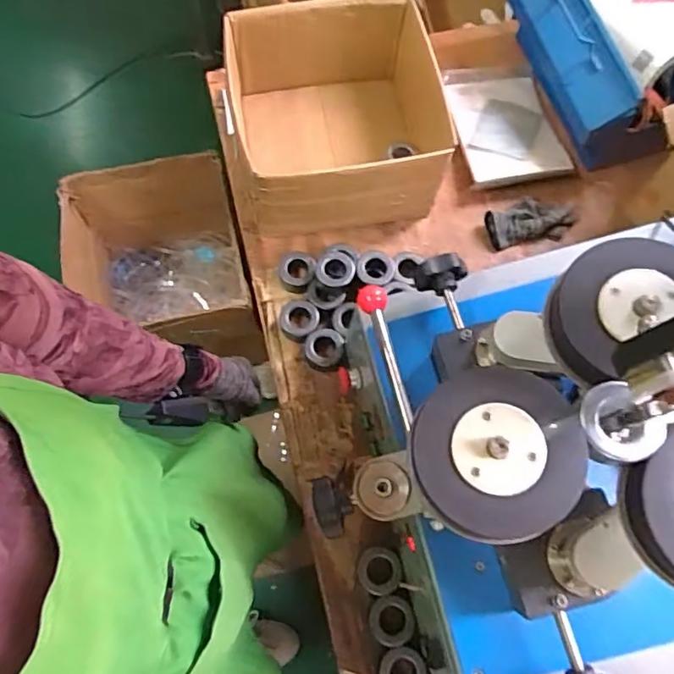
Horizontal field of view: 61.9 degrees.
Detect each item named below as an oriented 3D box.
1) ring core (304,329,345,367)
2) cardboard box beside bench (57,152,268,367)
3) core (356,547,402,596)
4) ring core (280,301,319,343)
[{"bbox_3d":[-0.019,0.020,0.886,0.062,0.030,0.060,1,70,-2],"label":"ring core"},{"bbox_3d":[-0.325,-0.119,1.083,0.287,0.273,0.310,-12,71,-6],"label":"cardboard box beside bench"},{"bbox_3d":[0.057,0.323,0.777,0.057,0.044,0.059,1,70,-2],"label":"core"},{"bbox_3d":[-0.062,-0.025,0.900,0.060,0.031,0.062,1,70,-2],"label":"ring core"}]

